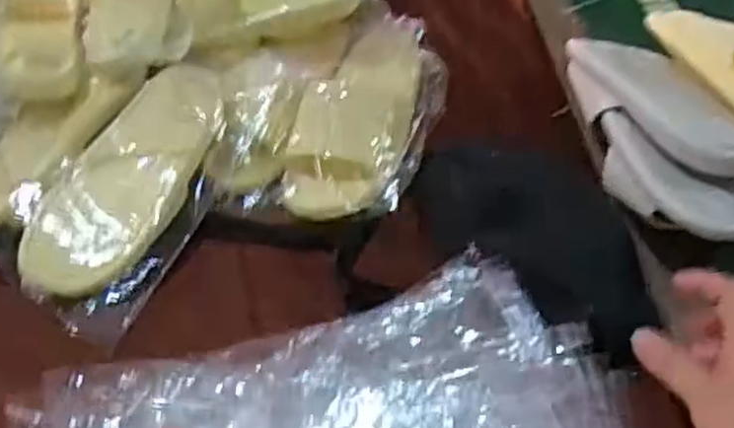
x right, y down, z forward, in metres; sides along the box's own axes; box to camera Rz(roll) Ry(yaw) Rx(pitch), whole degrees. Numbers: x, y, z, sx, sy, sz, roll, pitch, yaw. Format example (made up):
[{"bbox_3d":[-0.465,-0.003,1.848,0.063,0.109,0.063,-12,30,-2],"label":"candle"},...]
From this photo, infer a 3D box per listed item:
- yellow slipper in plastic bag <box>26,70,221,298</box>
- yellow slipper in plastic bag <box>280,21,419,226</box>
[{"bbox_3d":[-0.216,-0.029,0.708,0.108,0.064,0.250,24,58,22],"label":"yellow slipper in plastic bag"},{"bbox_3d":[-0.010,-0.115,0.760,0.115,0.060,0.263,5,52,9],"label":"yellow slipper in plastic bag"}]

